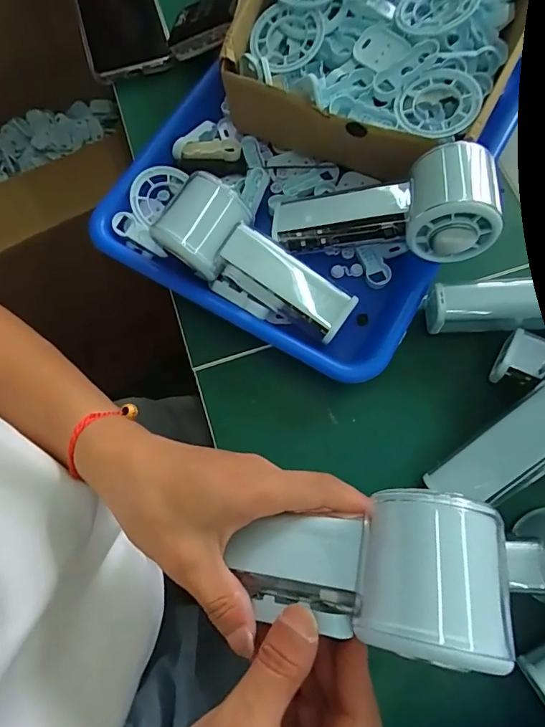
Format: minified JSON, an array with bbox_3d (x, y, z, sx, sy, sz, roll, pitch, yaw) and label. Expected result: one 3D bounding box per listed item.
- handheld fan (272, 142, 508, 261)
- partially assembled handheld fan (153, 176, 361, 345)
[{"bbox_3d":[0.076,-0.110,0.310,0.151,0.055,0.059,0,71,23],"label":"handheld fan"},{"bbox_3d":[-0.010,-0.073,0.318,0.149,0.043,0.060,34,75,-2],"label":"partially assembled handheld fan"}]

